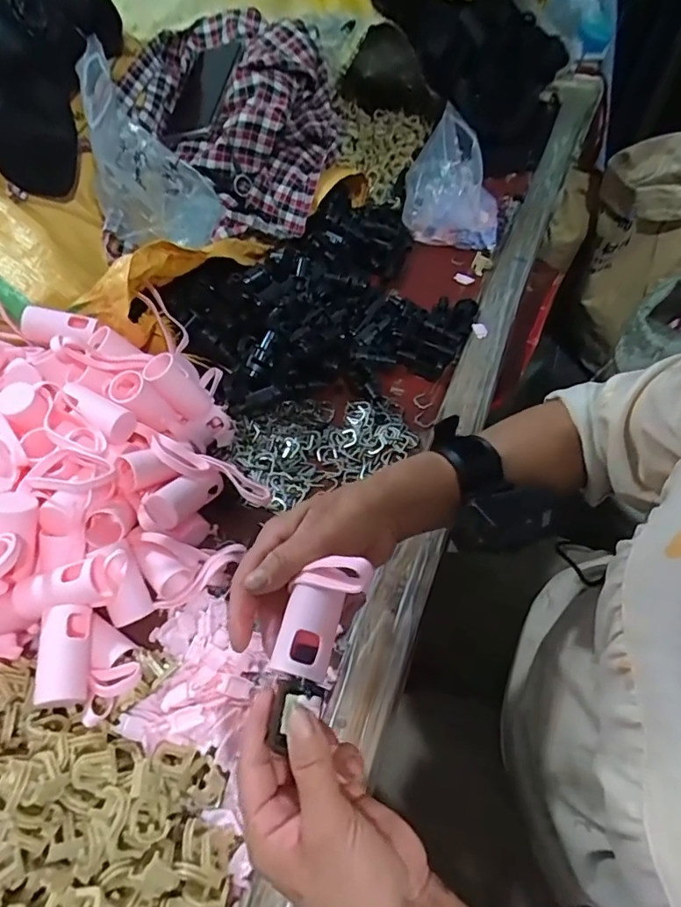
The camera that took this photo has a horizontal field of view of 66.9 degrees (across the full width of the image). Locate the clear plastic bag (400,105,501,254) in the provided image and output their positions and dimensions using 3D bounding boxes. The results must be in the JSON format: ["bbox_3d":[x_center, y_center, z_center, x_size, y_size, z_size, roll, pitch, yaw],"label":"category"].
[{"bbox_3d":[0.157,-0.372,0.701,0.129,0.120,0.115,5,54,3],"label":"clear plastic bag"}]

